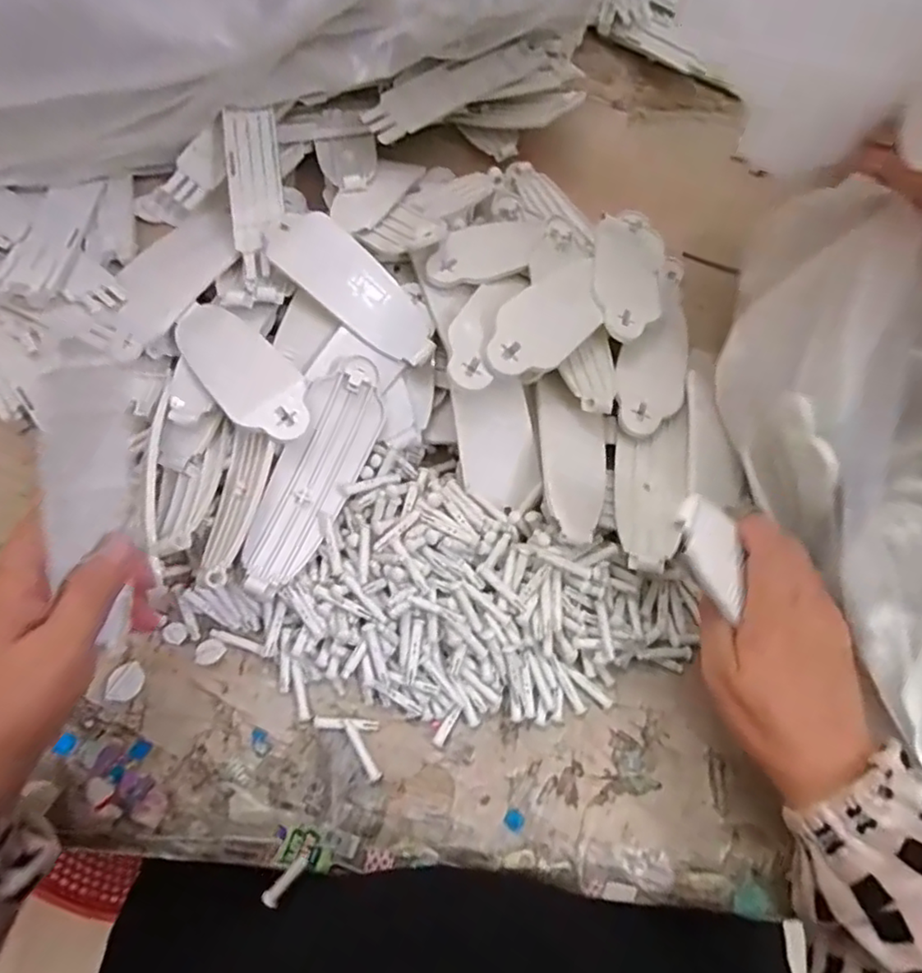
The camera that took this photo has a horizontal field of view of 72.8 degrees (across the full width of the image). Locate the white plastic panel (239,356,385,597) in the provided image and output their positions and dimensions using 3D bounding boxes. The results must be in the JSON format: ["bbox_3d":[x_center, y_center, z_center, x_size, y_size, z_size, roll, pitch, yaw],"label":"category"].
[{"bbox_3d":[-0.093,-0.008,0.395,0.046,0.020,0.152,23,81,9],"label":"white plastic panel"}]

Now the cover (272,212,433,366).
[{"bbox_3d":[-0.079,-0.140,0.436,0.050,0.021,0.152,-38,72,-18],"label":"cover"}]

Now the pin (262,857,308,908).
[{"bbox_3d":[-0.099,0.223,0.352,0.009,0.007,0.036,40,99,15],"label":"pin"}]

